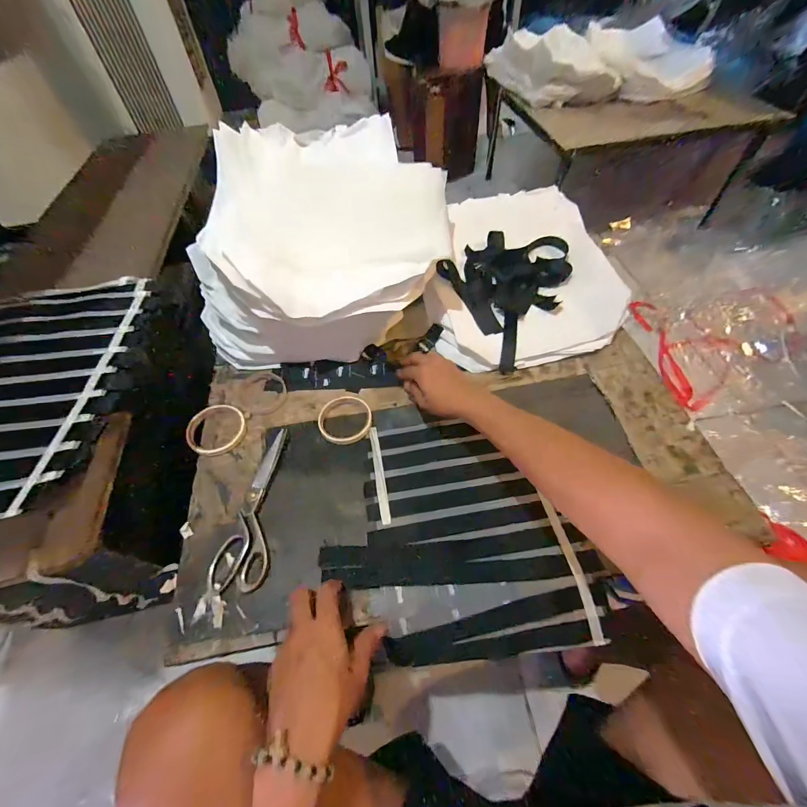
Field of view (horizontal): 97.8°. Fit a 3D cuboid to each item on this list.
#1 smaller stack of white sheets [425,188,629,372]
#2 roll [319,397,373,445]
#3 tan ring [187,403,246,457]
[{"bbox_3d":[0.215,-0.275,0.703,0.335,0.042,0.440,-7,66,3],"label":"smaller stack of white sheets"},{"bbox_3d":[-0.095,0.025,0.569,0.085,0.010,0.084,-2,56,2],"label":"roll"},{"bbox_3d":[-0.302,0.037,0.567,0.085,0.016,0.100,-27,59,-14],"label":"tan ring"}]

